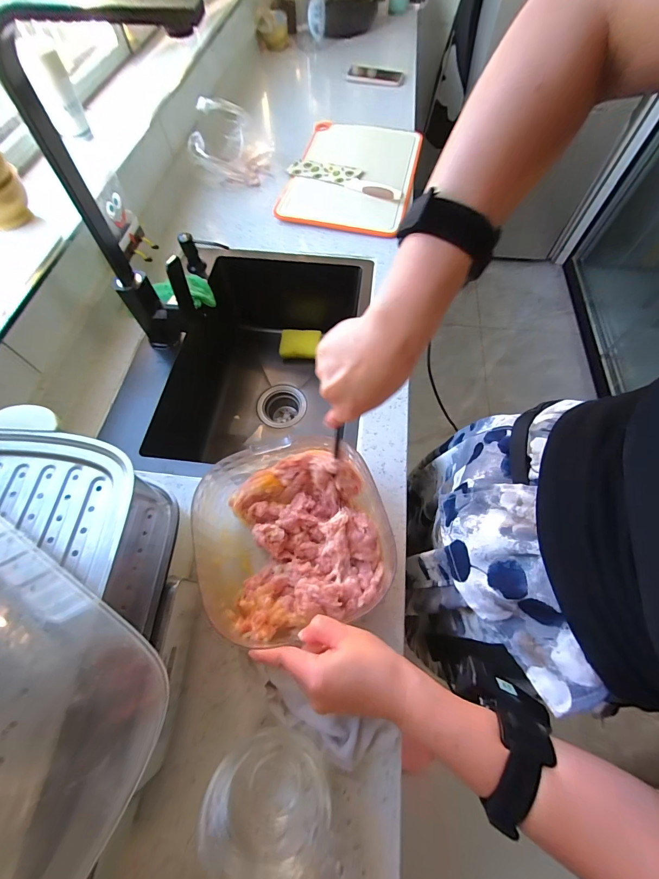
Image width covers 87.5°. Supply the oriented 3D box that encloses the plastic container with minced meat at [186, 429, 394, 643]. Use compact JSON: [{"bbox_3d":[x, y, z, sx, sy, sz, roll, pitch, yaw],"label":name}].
[{"bbox_3d":[-0.031,0.106,0.399,0.216,0.095,0.194,-14,63,-7],"label":"plastic container with minced meat"}]

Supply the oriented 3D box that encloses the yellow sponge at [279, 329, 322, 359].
[{"bbox_3d":[-0.070,-0.228,0.819,0.094,0.032,0.065,0,62,0],"label":"yellow sponge"}]

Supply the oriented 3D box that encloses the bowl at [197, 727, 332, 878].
[{"bbox_3d":[-0.053,0.333,0.312,0.103,0.065,0.102,0,62,0],"label":"bowl"}]

